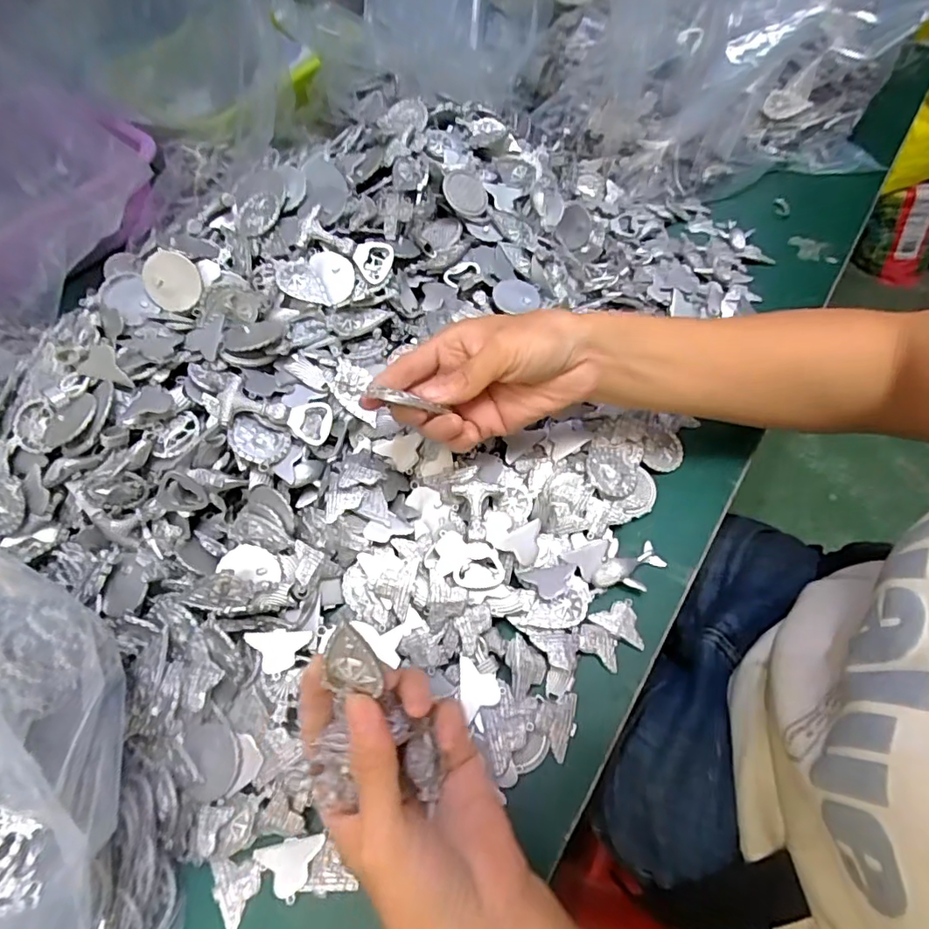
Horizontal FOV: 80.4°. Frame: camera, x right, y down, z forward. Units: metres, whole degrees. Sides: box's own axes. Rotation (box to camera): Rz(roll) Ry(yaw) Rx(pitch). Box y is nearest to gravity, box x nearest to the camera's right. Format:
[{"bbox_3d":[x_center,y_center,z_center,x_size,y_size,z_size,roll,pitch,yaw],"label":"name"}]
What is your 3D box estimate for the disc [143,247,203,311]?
[{"bbox_3d":[-0.194,-0.121,0.364,0.035,0.037,0.004,13,20,-16],"label":"disc"}]

